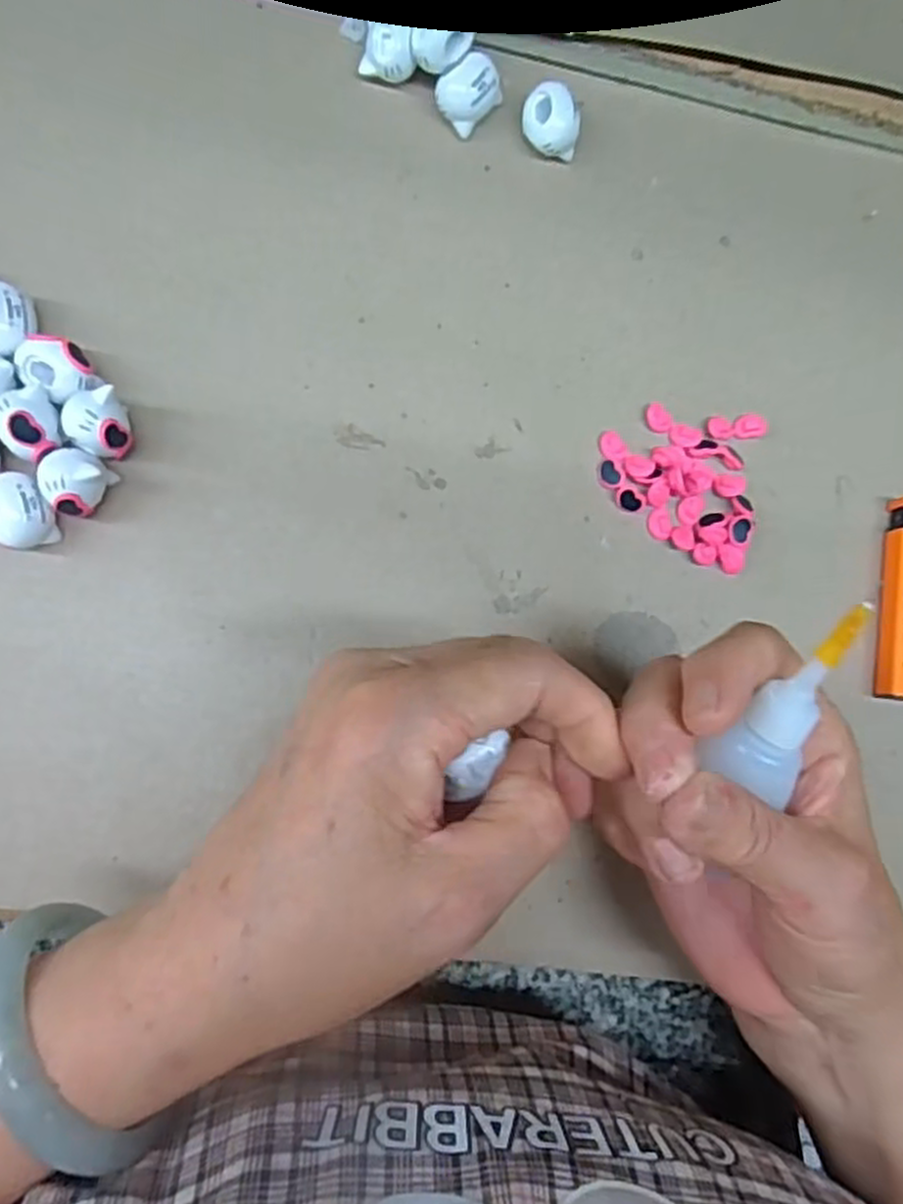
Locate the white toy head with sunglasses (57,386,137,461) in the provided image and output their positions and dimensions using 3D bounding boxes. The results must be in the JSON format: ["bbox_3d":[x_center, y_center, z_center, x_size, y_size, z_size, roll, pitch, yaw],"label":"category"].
[{"bbox_3d":[-0.124,-0.060,0.272,0.019,0.025,0.022,-10,86,-7],"label":"white toy head with sunglasses"}]

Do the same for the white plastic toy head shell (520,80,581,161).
[{"bbox_3d":[0.040,-0.189,0.306,0.023,0.021,0.020,10,84,-6],"label":"white plastic toy head shell"}]

